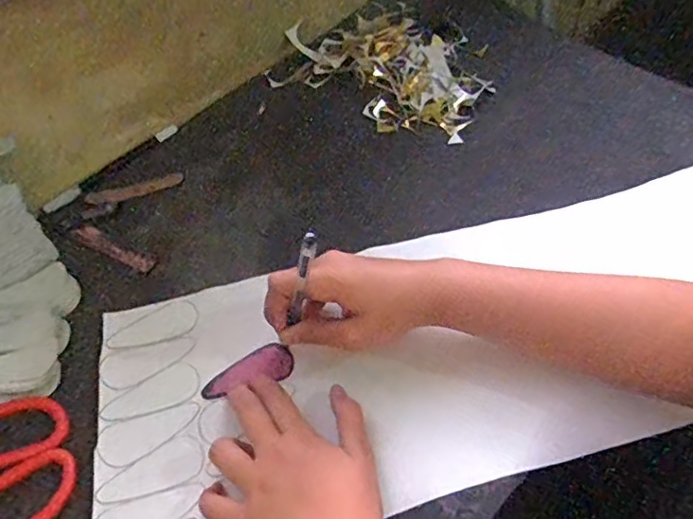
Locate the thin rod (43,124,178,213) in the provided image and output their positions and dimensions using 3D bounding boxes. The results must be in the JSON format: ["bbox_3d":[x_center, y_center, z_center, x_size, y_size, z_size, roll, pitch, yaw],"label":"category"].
[{"bbox_3d":[-0.229,-0.093,0.557,0.015,0.013,0.145,39,64,23],"label":"thin rod"}]

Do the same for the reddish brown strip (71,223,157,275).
[{"bbox_3d":[-0.205,-0.010,0.503,0.084,0.005,0.018,25,59,15],"label":"reddish brown strip"}]

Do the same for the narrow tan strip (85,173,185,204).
[{"bbox_3d":[-0.200,-0.066,0.543,0.089,0.004,0.015,-16,58,-11],"label":"narrow tan strip"}]

